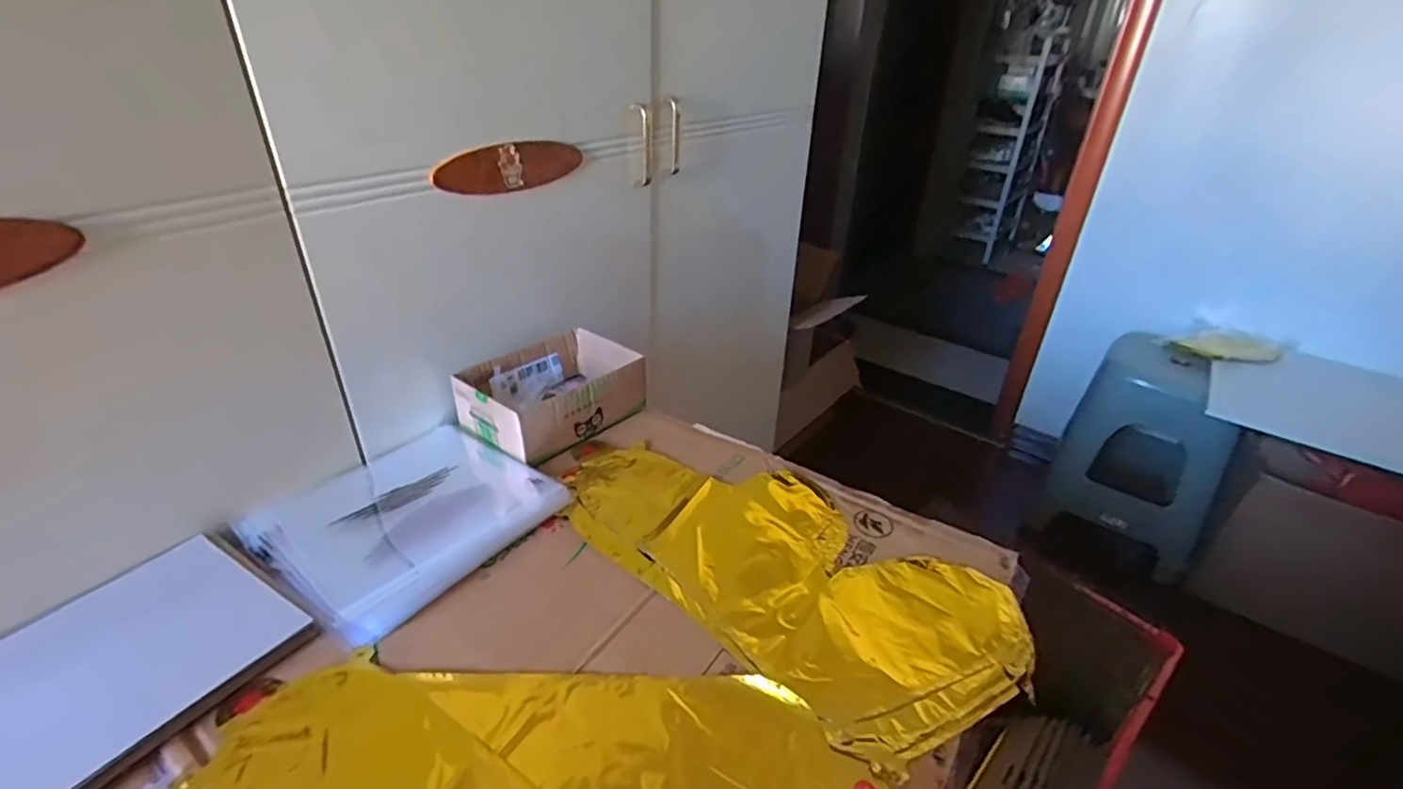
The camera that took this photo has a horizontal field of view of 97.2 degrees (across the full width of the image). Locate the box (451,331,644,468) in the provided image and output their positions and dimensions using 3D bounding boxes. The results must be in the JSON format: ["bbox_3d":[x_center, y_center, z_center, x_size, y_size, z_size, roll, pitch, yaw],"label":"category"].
[{"bbox_3d":[-0.171,-0.003,0.713,0.137,0.065,0.183,27,39,33],"label":"box"}]

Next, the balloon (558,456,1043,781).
[{"bbox_3d":[0.065,0.135,0.554,0.403,0.019,0.209,28,40,35],"label":"balloon"}]

